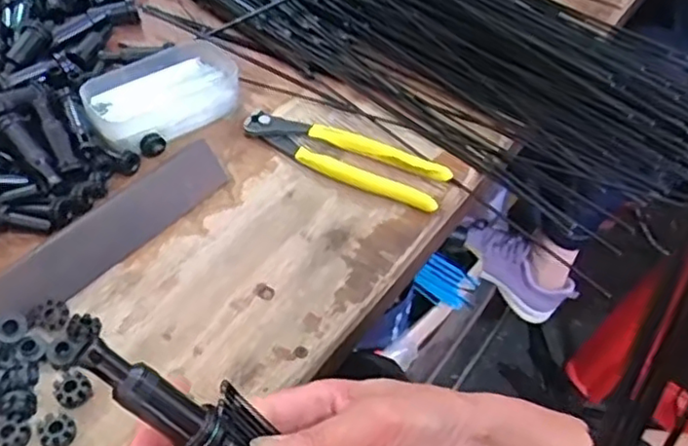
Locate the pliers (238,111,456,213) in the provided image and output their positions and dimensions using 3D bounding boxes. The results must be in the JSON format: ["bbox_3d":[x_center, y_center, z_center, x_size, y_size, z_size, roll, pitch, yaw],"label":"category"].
[{"bbox_3d":[-0.001,-0.054,0.513,0.166,0.013,0.046,22,51,13],"label":"pliers"}]

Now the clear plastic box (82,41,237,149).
[{"bbox_3d":[-0.149,-0.109,0.531,0.124,0.032,0.084,-31,59,-28],"label":"clear plastic box"}]

